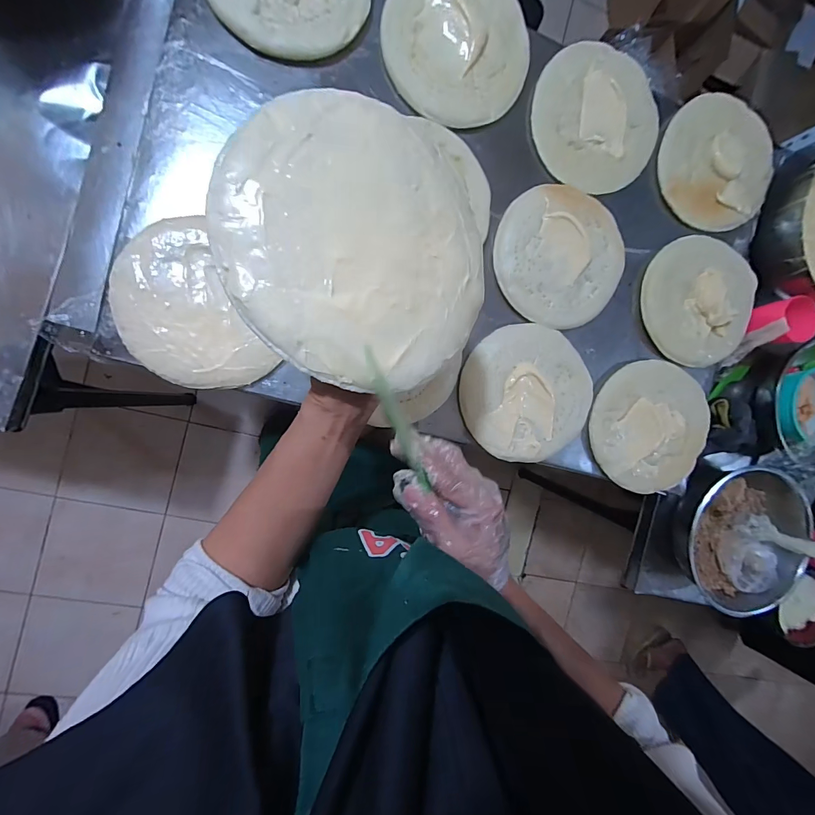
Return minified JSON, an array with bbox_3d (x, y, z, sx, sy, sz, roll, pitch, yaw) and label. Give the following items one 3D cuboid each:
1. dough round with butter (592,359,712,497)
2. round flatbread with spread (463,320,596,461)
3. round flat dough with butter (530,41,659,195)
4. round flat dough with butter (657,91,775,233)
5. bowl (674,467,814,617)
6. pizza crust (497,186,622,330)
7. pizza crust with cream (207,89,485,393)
[{"bbox_3d":[0.386,0.037,0.603,0.186,0.027,0.209,-33,99,-8],"label":"dough round with butter"},{"bbox_3d":[0.180,-0.020,0.555,0.202,0.019,0.192,-1,93,-12],"label":"round flatbread with spread"},{"bbox_3d":[0.278,-0.420,0.554,0.200,0.028,0.178,25,88,-12],"label":"round flat dough with butter"},{"bbox_3d":[0.491,-0.386,0.599,0.188,0.022,0.198,-1,93,-12],"label":"round flat dough with butter"},{"bbox_3d":[0.607,0.240,0.698,0.238,0.086,0.266,-35,99,-8],"label":"bowl"},{"bbox_3d":[0.227,-0.221,0.555,0.192,0.020,0.198,-1,93,-12],"label":"pizza crust"},{"bbox_3d":[-0.024,-0.108,0.256,0.182,0.017,0.185,0,91,-27],"label":"pizza crust with cream"}]

